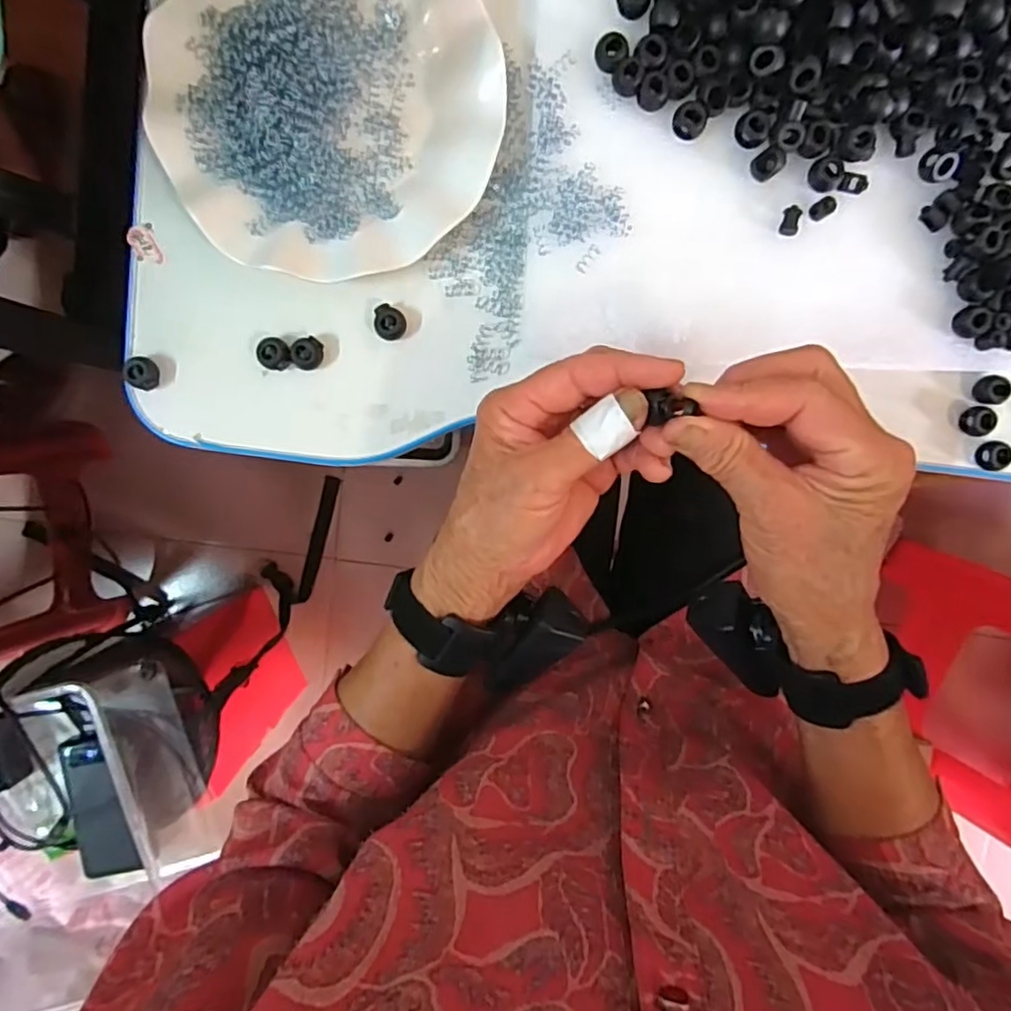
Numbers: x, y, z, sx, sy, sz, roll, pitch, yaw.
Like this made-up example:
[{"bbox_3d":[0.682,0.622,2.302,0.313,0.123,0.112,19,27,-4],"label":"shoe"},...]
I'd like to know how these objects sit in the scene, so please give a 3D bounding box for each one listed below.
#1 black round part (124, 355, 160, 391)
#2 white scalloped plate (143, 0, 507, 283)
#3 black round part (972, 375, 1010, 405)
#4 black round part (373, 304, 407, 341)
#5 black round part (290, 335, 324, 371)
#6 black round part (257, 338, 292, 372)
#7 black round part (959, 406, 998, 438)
[{"bbox_3d":[-0.207,-0.076,0.350,0.014,0.015,0.018,16,96,-3],"label":"black round part"},{"bbox_3d":[-0.095,-0.218,0.330,0.177,0.022,0.179,0,96,-1],"label":"white scalloped plate"},{"bbox_3d":[0.285,-0.067,0.359,0.018,0.010,0.017,0,96,-1],"label":"black round part"},{"bbox_3d":[-0.065,-0.104,0.350,0.018,0.012,0.019,0,96,-1],"label":"black round part"},{"bbox_3d":[-0.114,-0.087,0.351,0.017,0.011,0.019,15,96,-3],"label":"black round part"},{"bbox_3d":[-0.132,-0.087,0.351,0.018,0.010,0.017,0,96,-1],"label":"black round part"},{"bbox_3d":[0.278,-0.050,0.360,0.014,0.016,0.018,3,96,-1],"label":"black round part"}]

